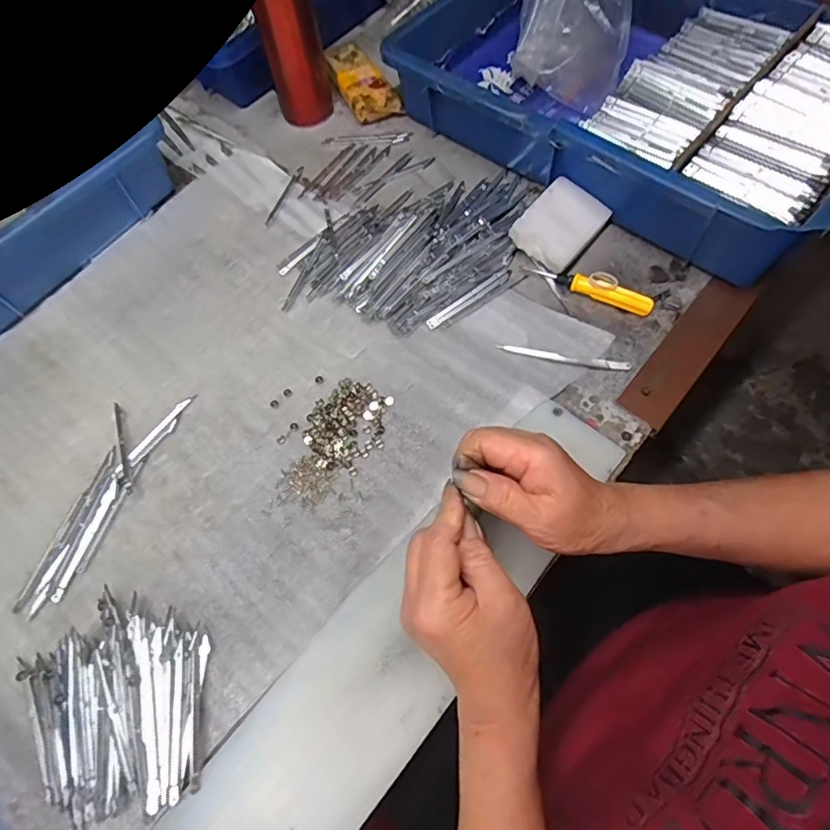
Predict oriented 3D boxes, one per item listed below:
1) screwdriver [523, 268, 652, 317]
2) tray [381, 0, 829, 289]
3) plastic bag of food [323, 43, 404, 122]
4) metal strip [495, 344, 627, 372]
[{"bbox_3d":[0.155,-0.116,0.444,0.110,0.016,0.018,25,70,14],"label":"screwdriver"},{"bbox_3d":[0.202,-0.333,0.498,0.452,0.089,0.275,37,73,18],"label":"tray"},{"bbox_3d":[-0.062,-0.377,0.569,0.052,0.025,0.108,-27,67,-8],"label":"plastic bag of food"},{"bbox_3d":[0.123,-0.048,0.420,0.107,0.006,0.011,11,67,9],"label":"metal strip"}]

